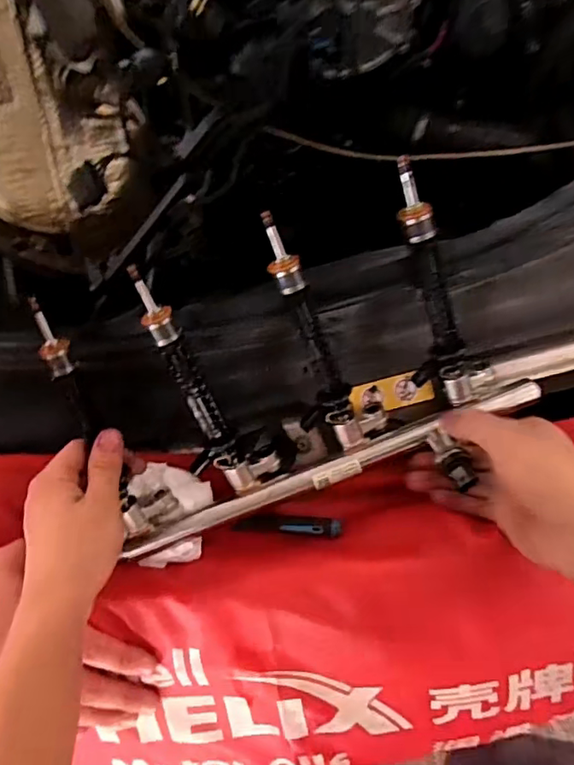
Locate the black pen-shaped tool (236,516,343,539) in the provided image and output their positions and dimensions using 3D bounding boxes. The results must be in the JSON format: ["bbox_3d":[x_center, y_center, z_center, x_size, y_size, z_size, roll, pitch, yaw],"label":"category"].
[{"bbox_3d":[0.001,0.113,0.435,0.084,0.016,0.014,2,82,6],"label":"black pen-shaped tool"}]

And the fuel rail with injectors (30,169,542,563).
[{"bbox_3d":[0.013,-0.004,0.388,0.350,0.092,0.225,-17,112,1],"label":"fuel rail with injectors"}]

